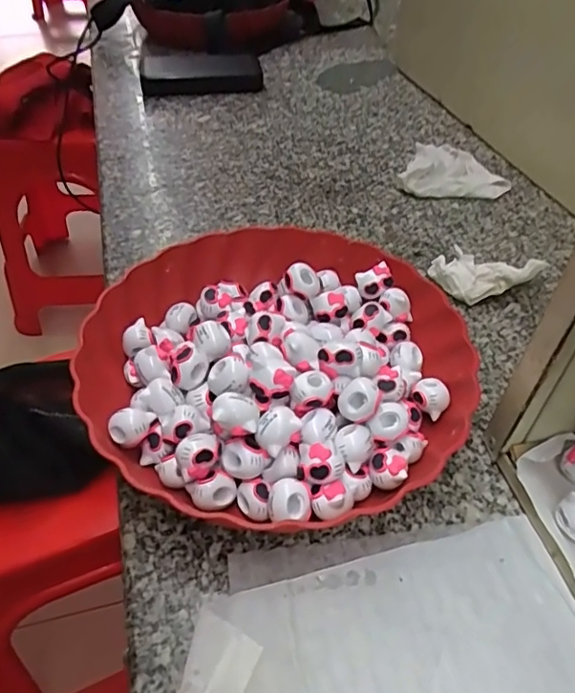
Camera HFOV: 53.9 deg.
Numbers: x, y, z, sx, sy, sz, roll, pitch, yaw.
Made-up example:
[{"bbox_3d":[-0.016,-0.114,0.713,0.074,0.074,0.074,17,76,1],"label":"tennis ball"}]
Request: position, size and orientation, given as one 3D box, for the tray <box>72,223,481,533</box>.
[{"bbox_3d":[-0.005,0.011,0.376,0.244,0.073,0.238,-32,55,-28],"label":"tray"}]

